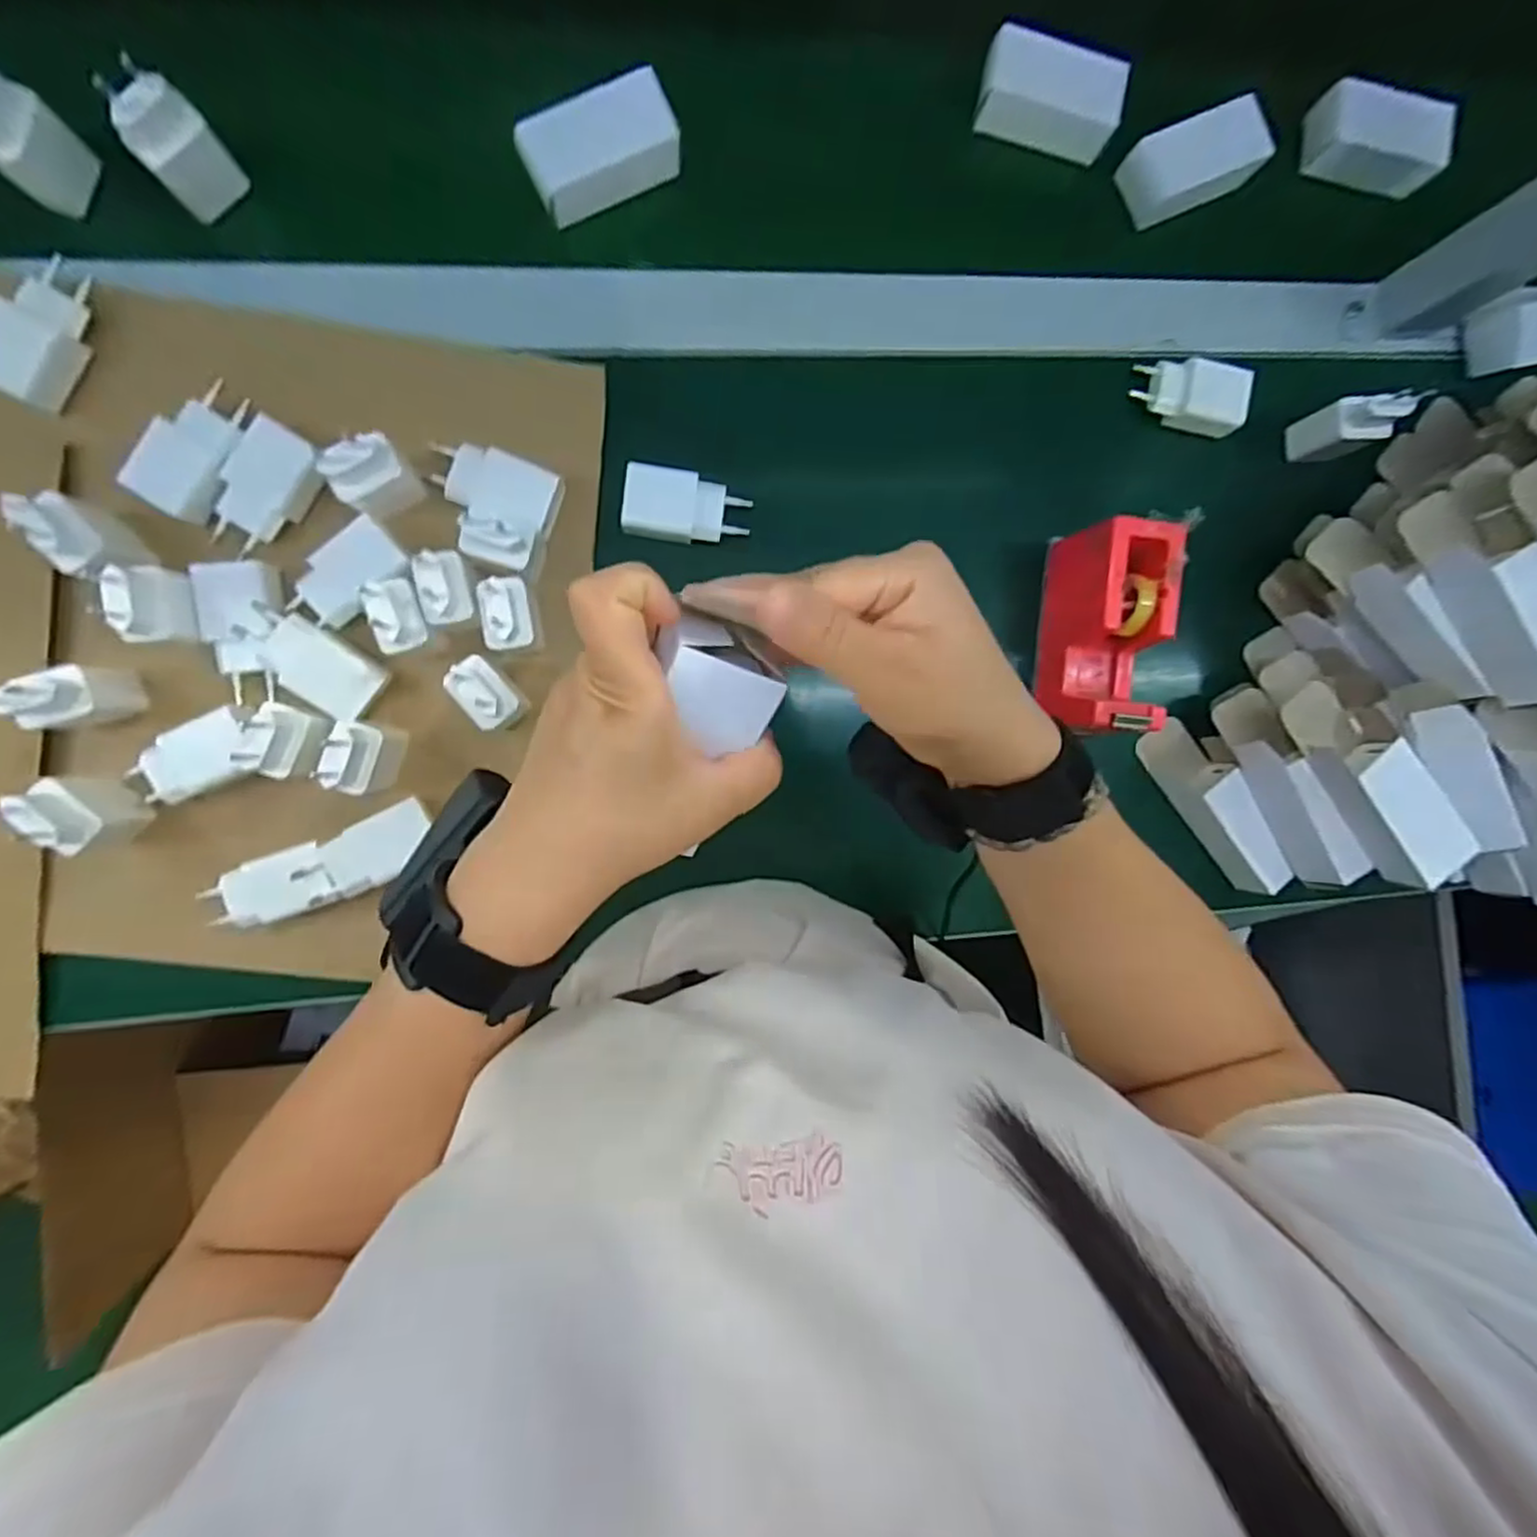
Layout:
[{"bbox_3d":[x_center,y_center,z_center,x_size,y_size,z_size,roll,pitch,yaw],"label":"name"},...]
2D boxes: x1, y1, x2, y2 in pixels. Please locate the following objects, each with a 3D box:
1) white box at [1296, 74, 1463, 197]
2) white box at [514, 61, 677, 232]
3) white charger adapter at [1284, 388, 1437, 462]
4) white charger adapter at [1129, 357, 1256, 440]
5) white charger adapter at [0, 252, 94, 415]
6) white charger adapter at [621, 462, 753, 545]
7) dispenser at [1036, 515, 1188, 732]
[{"bbox_3d":[0.438,-0.449,0.512,0.089,0.033,0.052,7,92,-8],"label":"white box"},{"bbox_3d":[-0.103,-0.384,0.443,0.094,0.032,0.044,-30,97,-5],"label":"white box"},{"bbox_3d":[0.400,-0.235,0.490,0.038,0.069,0.027,0,93,-8],"label":"white charger adapter"},{"bbox_3d":[0.292,-0.260,0.495,0.076,0.026,0.040,13,92,-8],"label":"white charger adapter"},{"bbox_3d":[-0.409,-0.244,0.398,0.040,0.027,0.078,20,91,-8],"label":"white charger adapter"},{"bbox_3d":[-0.052,-0.165,0.455,0.078,0.019,0.043,6,93,-8],"label":"white charger adapter"},{"bbox_3d":[0.220,-0.089,0.467,0.050,0.076,0.127,7,92,-8],"label":"dispenser"}]

